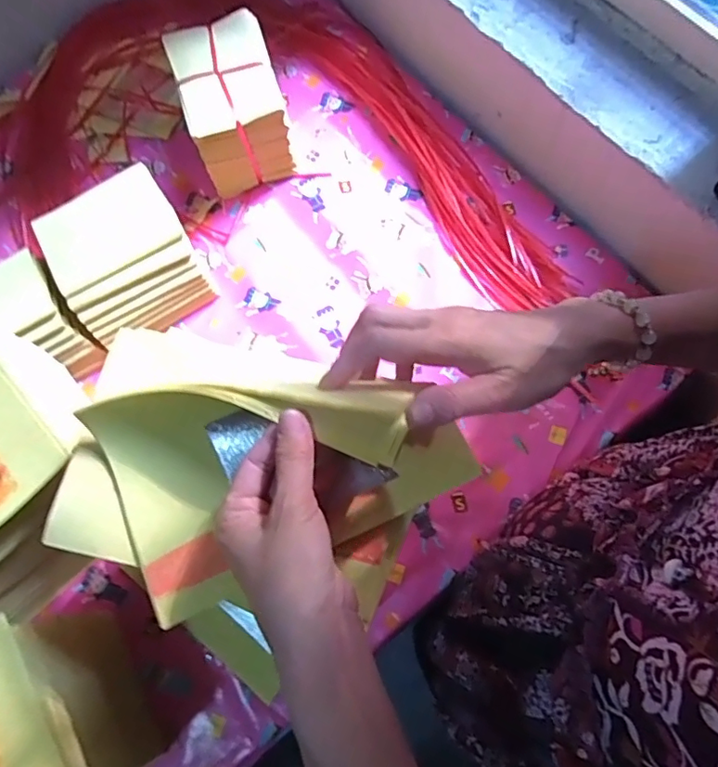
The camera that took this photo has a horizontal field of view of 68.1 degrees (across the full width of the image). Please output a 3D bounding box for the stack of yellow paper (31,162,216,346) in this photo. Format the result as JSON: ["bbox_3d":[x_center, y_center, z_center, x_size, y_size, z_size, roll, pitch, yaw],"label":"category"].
[{"bbox_3d":[-0.300,-0.158,0.686,0.167,0.095,0.174,-30,75,-7],"label":"stack of yellow paper"}]

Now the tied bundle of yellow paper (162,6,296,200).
[{"bbox_3d":[-0.169,-0.376,0.723,0.119,0.134,0.163,-17,73,-4],"label":"tied bundle of yellow paper"}]

